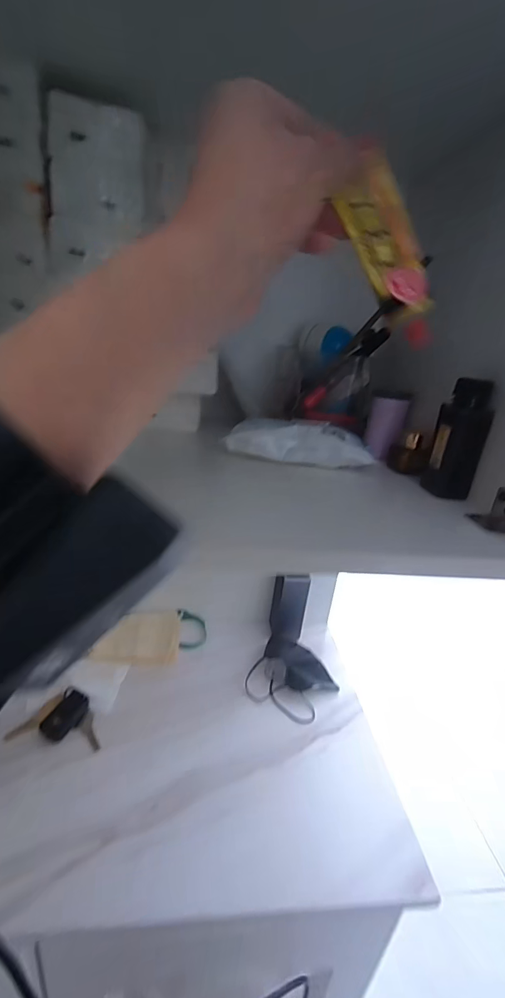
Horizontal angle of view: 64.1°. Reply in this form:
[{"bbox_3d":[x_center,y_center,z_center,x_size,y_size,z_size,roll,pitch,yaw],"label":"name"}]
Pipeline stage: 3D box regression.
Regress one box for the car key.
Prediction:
[{"bbox_3d":[-0.240,0.275,0.516,0.104,0.019,0.065,7,22,1],"label":"car key"}]

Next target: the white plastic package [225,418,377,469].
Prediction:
[{"bbox_3d":[0.049,-0.058,0.410,0.143,0.036,0.048,10,22,7],"label":"white plastic package"}]

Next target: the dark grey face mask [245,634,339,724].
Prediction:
[{"bbox_3d":[0.063,0.262,0.609,0.112,0.036,0.125,25,30,33],"label":"dark grey face mask"}]

